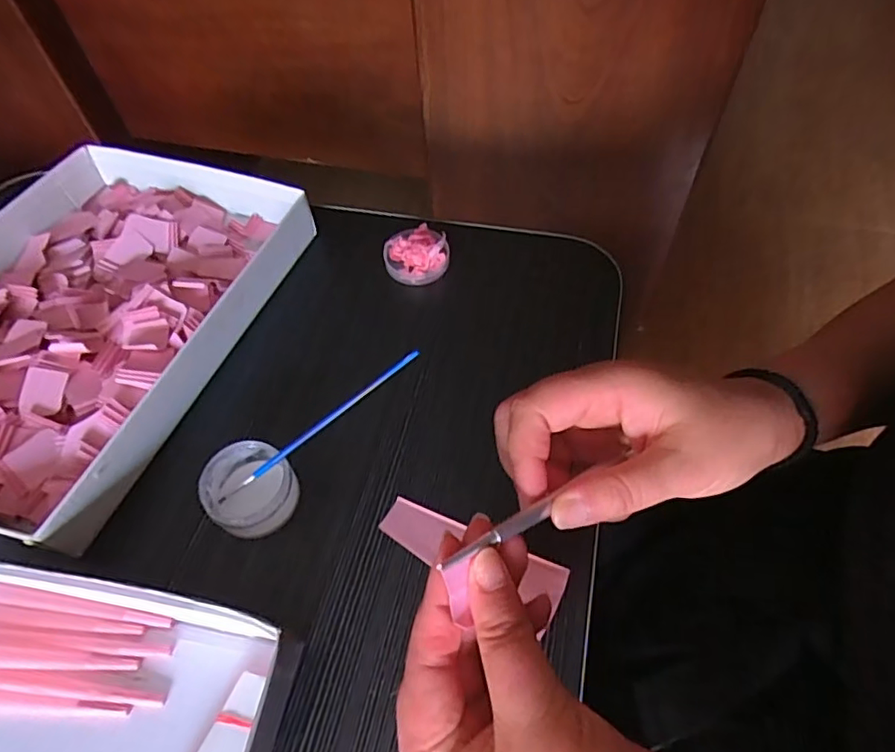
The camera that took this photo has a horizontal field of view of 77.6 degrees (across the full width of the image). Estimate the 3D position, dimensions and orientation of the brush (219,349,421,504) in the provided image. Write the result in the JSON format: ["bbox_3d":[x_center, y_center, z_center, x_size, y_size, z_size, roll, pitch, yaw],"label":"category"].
[{"bbox_3d":[-0.077,0.031,0.317,0.153,0.004,0.005,-36,56,15],"label":"brush"}]

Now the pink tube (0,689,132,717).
[{"bbox_3d":[-0.216,0.164,0.280,0.111,0.009,0.012,0,56,4],"label":"pink tube"}]

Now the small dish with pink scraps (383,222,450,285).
[{"bbox_3d":[-0.025,-0.099,0.447,0.050,0.024,0.043,-14,56,-6],"label":"small dish with pink scraps"}]

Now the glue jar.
[{"bbox_3d":[-0.118,0.068,0.333,0.051,0.030,0.049,-2,56,3],"label":"glue jar"}]

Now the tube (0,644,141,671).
[{"bbox_3d":[-0.217,0.144,0.286,0.109,0.012,0.011,0,56,4],"label":"tube"}]

